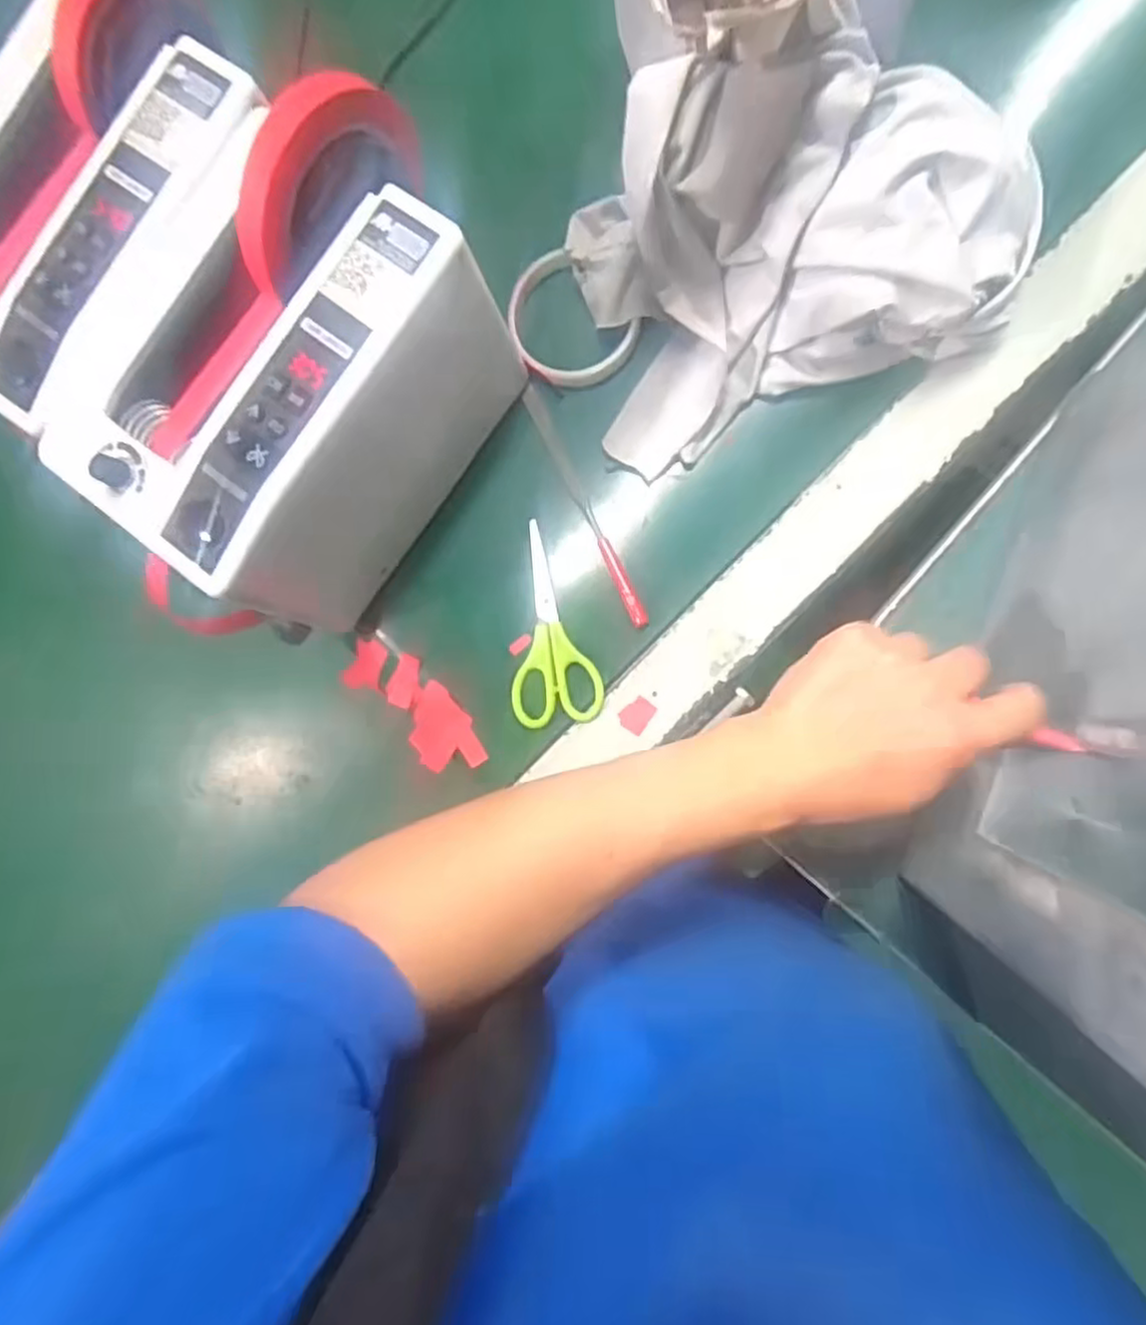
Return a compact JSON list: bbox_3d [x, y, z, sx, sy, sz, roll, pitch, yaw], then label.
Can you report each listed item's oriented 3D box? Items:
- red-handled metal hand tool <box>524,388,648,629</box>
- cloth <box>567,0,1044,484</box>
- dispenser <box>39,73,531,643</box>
[{"bbox_3d":[0.008,-0.099,0.461,0.010,0.008,0.167,-26,86,7],"label":"red-handled metal hand tool"},{"bbox_3d":[0.120,-0.223,0.387,0.235,0.114,0.162,-12,87,8],"label":"cloth"},{"bbox_3d":[-0.145,-0.155,0.403,0.143,0.152,0.253,35,94,7],"label":"dispenser"}]

